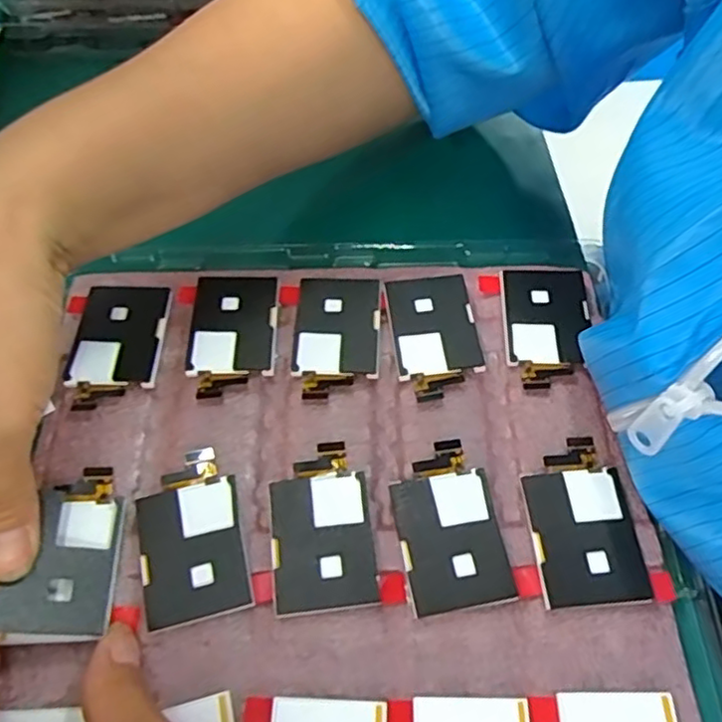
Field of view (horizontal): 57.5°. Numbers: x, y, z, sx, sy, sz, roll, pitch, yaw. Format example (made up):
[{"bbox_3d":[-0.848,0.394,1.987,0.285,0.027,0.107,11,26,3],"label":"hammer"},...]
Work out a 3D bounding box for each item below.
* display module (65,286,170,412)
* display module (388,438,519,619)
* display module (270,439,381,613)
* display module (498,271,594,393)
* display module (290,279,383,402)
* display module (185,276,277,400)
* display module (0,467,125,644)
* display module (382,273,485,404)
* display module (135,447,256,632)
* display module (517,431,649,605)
[{"bbox_3d":[-0.099,-0.006,0.268,0.034,0.006,0.057,1,58,3],"label":"display module"},{"bbox_3d":[0.030,0.058,0.232,0.034,0.006,0.058,-9,59,-4],"label":"display module"},{"bbox_3d":[-0.014,0.058,0.232,0.034,0.006,0.057,-8,59,-3],"label":"display module"},{"bbox_3d":[0.077,-0.013,0.275,0.035,0.010,0.056,0,58,2],"label":"display module"},{"bbox_3d":[-0.010,-0.010,0.272,0.036,0.005,0.057,2,59,3],"label":"display module"},{"bbox_3d":[-0.053,-0.011,0.273,0.035,0.004,0.057,-3,58,0],"label":"display module"},{"bbox_3d":[-0.099,0.063,0.221,0.034,0.009,0.058,10,52,-15],"label":"display module"},{"bbox_3d":[0.030,-0.011,0.272,0.035,0.004,0.057,-9,61,-1],"label":"display module"},{"bbox_3d":[-0.059,0.061,0.230,0.034,0.005,0.058,-13,59,-6],"label":"display module"},{"bbox_3d":[0.077,0.056,0.232,0.034,0.005,0.058,-4,58,-1],"label":"display module"}]

